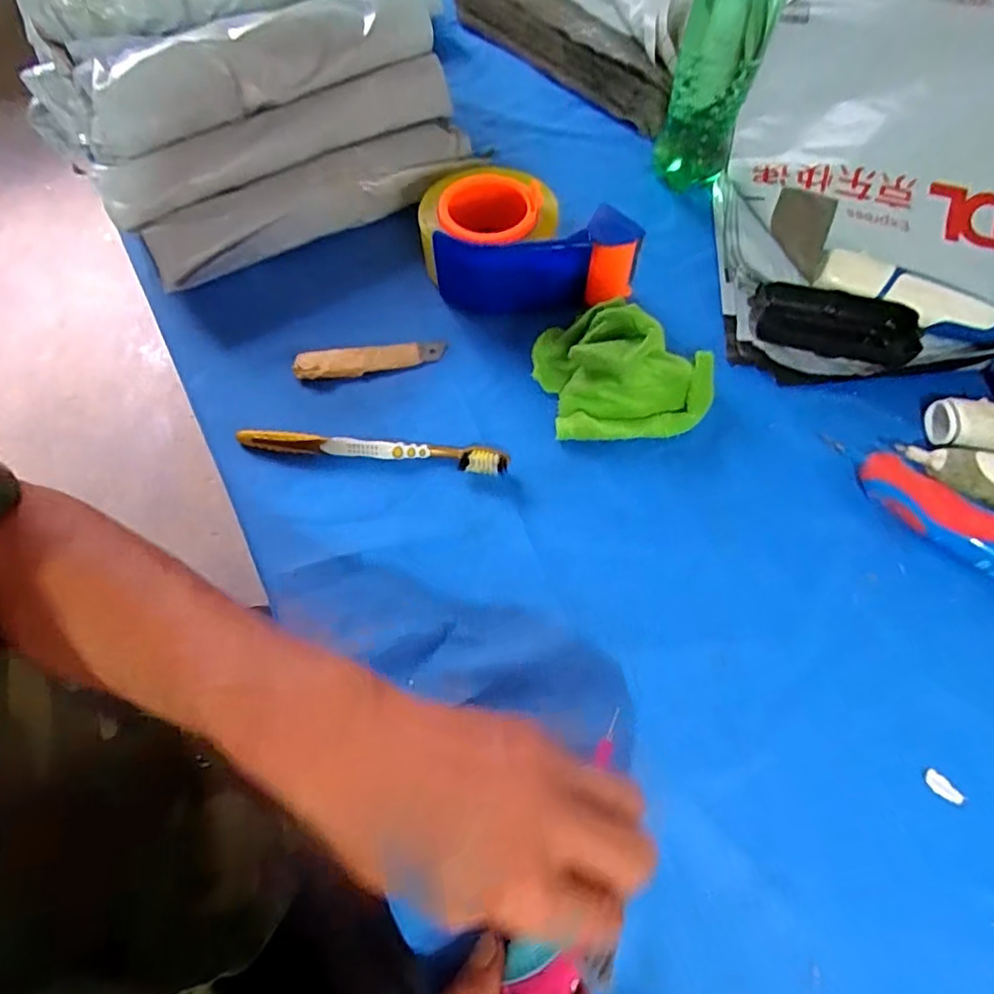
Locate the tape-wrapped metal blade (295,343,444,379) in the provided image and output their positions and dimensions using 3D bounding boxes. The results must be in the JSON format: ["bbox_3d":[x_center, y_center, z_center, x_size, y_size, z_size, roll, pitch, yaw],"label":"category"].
[{"bbox_3d":[-0.094,-0.104,0.435,0.109,0.007,0.022,-11,65,-5],"label":"tape-wrapped metal blade"}]

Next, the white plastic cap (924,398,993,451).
[{"bbox_3d":[0.327,-0.047,0.397,0.053,0.023,0.036,6,65,3],"label":"white plastic cap"}]

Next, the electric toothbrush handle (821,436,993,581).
[{"bbox_3d":[0.280,0.013,0.366,0.147,0.029,0.031,37,70,16],"label":"electric toothbrush handle"}]

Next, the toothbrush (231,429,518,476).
[{"bbox_3d":[-0.085,-0.034,0.398,0.186,0.015,0.017,8,65,3],"label":"toothbrush"}]

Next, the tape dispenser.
[{"bbox_3d":[0.023,-0.202,0.452,0.157,0.059,0.109,-2,65,-1],"label":"tape dispenser"}]

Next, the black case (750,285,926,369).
[{"bbox_3d":[0.250,-0.128,0.436,0.109,0.025,0.050,13,65,6],"label":"black case"}]

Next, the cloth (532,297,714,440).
[{"bbox_3d":[0.090,-0.088,0.408,0.125,0.049,0.086,-2,65,-1],"label":"cloth"}]

